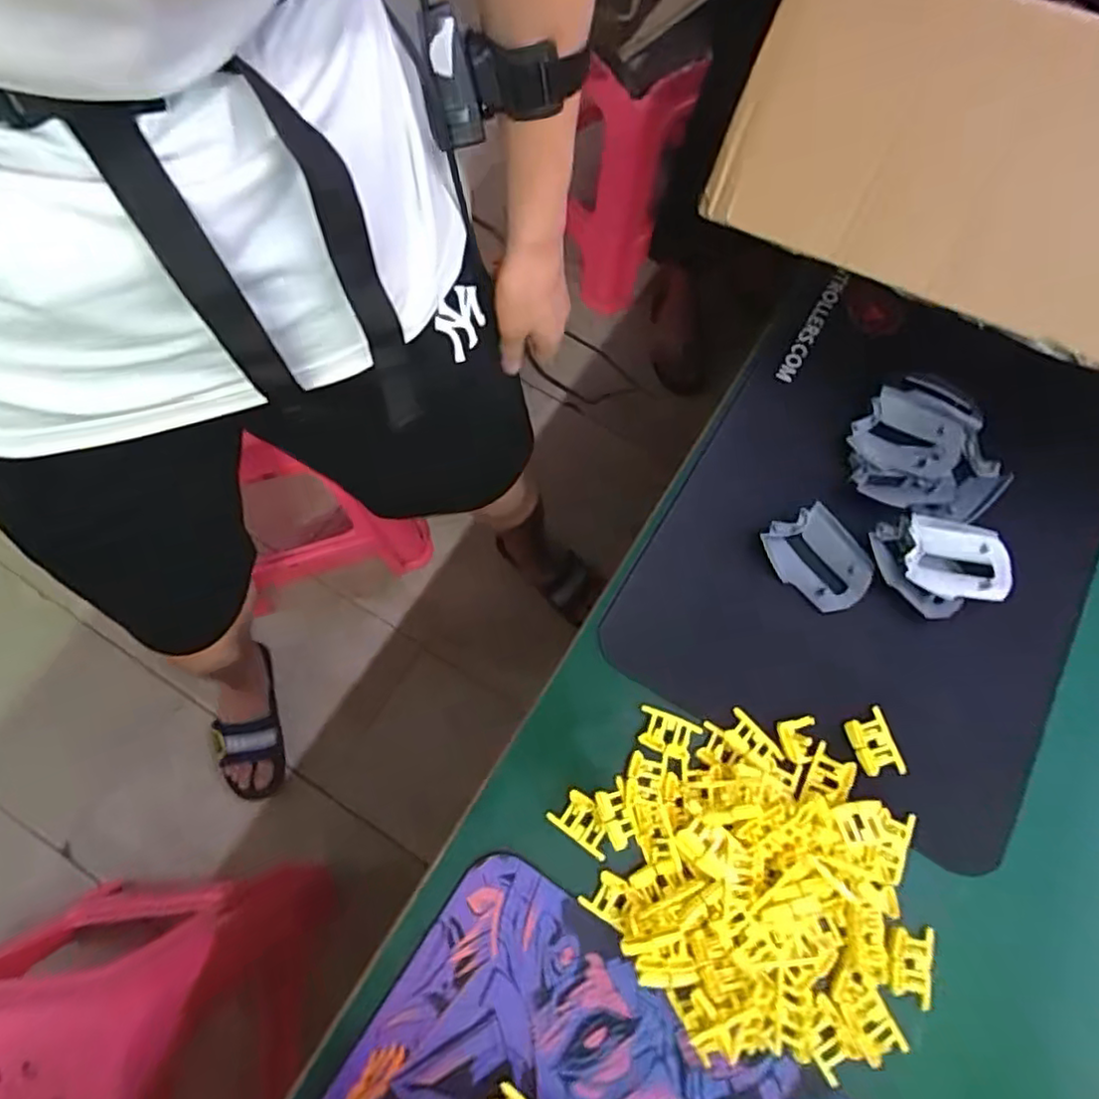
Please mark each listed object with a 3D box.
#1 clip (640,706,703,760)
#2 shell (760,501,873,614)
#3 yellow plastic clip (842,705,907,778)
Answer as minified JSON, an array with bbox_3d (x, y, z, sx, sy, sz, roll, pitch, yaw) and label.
[{"bbox_3d":[0.081,0.126,0.434,0.041,0.004,0.027,20,69,7],"label":"clip"},{"bbox_3d":[0.204,0.007,0.477,0.058,0.017,0.077,-33,73,-13],"label":"shell"},{"bbox_3d":[0.221,0.132,0.431,0.027,0.005,0.042,-11,69,-5],"label":"yellow plastic clip"}]

